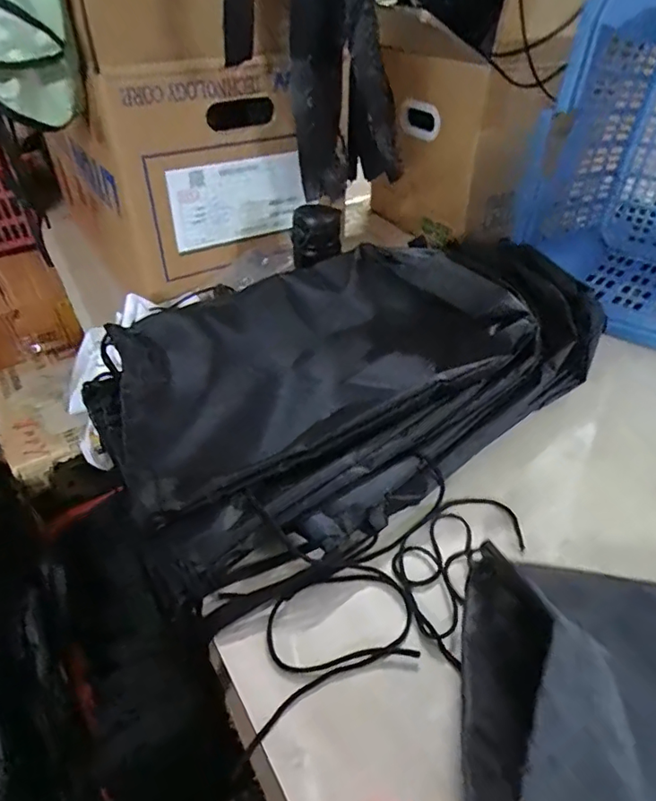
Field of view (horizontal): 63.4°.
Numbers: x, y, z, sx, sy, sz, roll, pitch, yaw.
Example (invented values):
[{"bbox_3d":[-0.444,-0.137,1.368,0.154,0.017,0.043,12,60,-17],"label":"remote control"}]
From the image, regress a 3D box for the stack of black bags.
[{"bbox_3d":[0.031,-0.048,0.582,0.521,0.127,0.328,-25,44,-25],"label":"stack of black bags"}]

